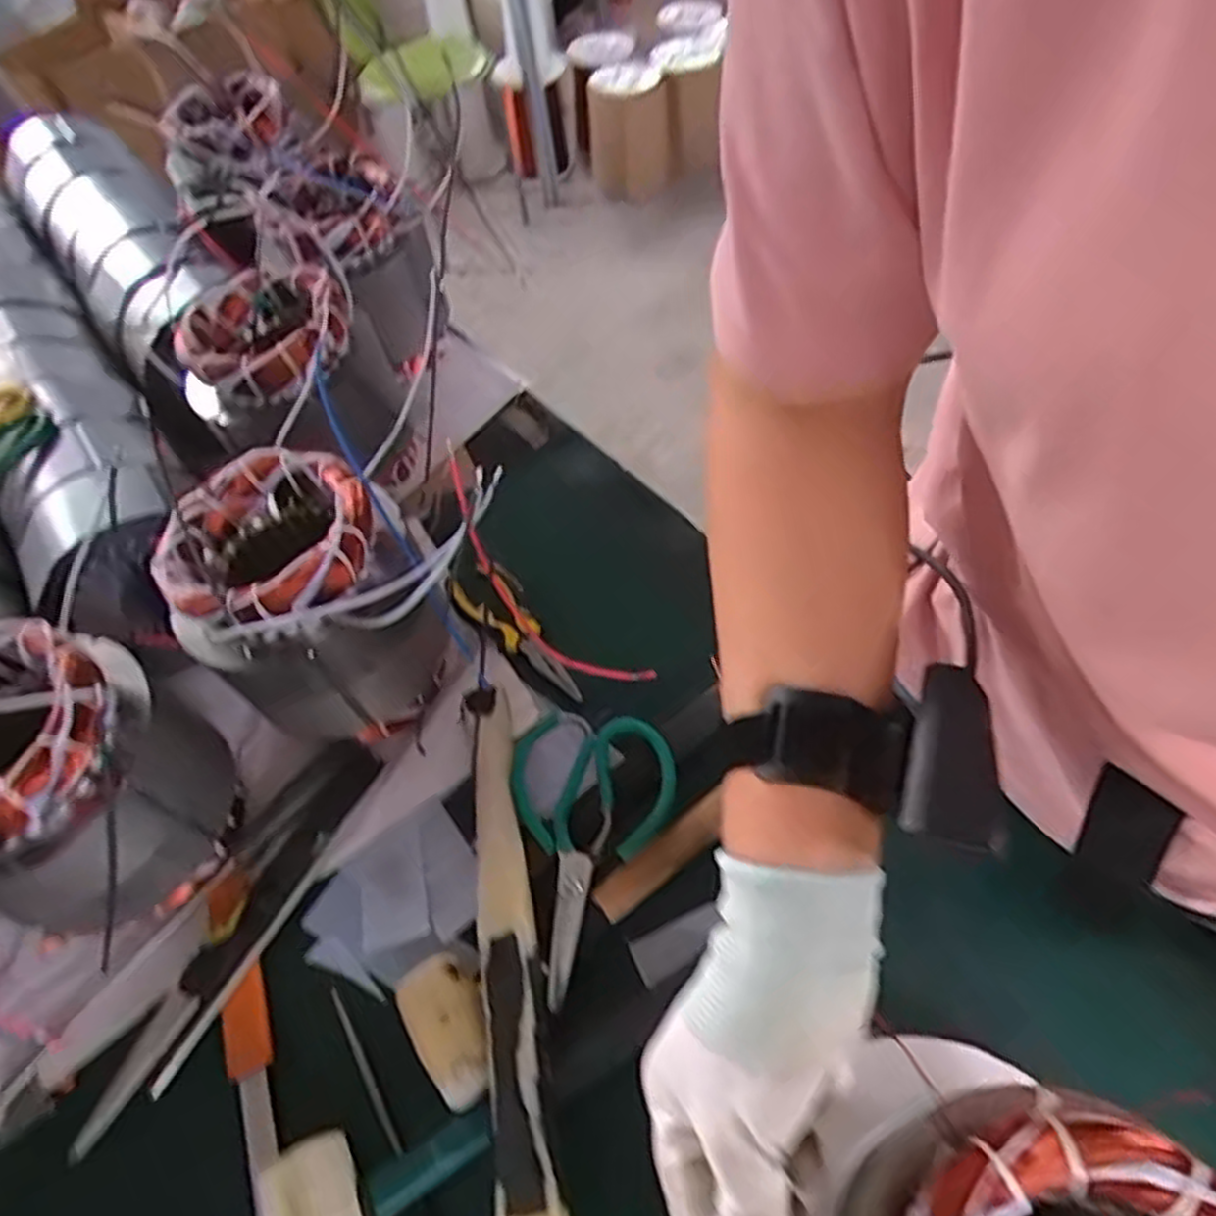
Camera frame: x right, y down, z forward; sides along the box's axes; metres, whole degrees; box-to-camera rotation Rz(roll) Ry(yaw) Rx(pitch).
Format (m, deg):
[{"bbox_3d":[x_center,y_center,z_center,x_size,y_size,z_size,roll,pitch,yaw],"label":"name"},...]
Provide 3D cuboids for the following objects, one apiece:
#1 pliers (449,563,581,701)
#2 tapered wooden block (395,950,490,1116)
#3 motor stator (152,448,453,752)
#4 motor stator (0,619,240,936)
[{"bbox_3d":[-0.064,0.023,0.587,0.048,0.030,0.124,-36,72,-19],"label":"pliers"},{"bbox_3d":[-0.090,0.246,0.451,0.044,0.042,0.082,-31,58,-16],"label":"tapered wooden block"},{"bbox_3d":[-0.193,0.009,0.526,0.156,0.177,0.155,-23,56,-11],"label":"motor stator"},{"bbox_3d":[-0.327,0.108,0.475,0.136,0.168,0.140,37,66,27],"label":"motor stator"}]

